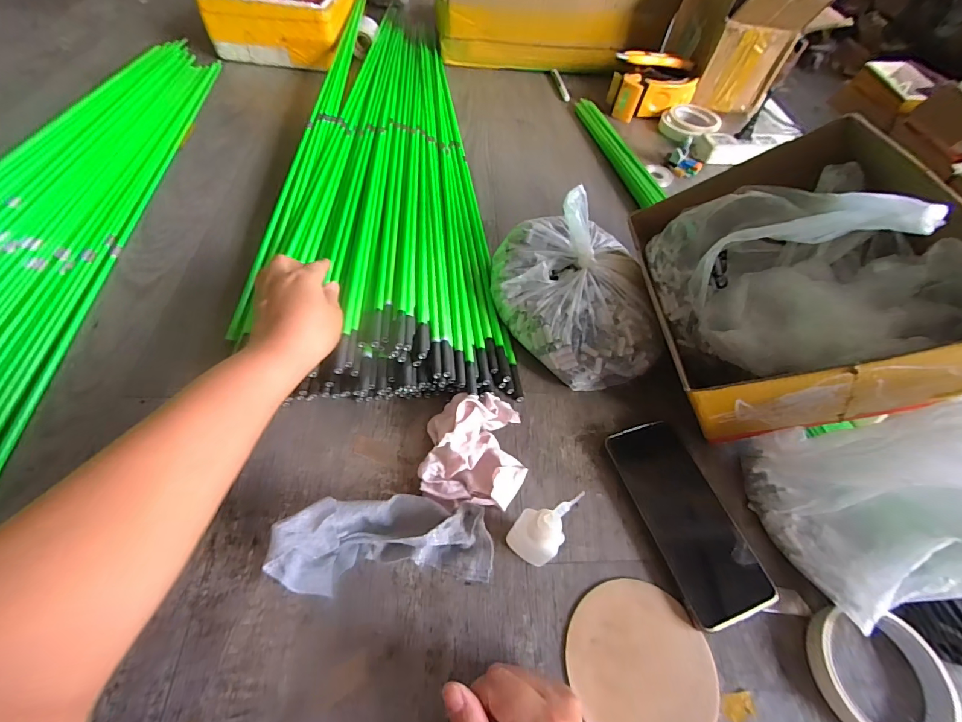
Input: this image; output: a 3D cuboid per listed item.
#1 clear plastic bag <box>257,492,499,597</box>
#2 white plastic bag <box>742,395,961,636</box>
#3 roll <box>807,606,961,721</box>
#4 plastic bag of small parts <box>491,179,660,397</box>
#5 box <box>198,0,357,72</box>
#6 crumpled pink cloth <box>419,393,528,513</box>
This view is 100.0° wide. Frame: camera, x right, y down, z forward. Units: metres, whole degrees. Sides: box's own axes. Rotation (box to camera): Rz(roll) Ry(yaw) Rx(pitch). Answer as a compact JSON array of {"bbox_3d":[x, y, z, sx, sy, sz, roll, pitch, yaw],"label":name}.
[{"bbox_3d":[-0.068,0.133,0.301,0.153,0.055,0.065,-3,56,-7],"label":"clear plastic bag"},{"bbox_3d":[0.337,0.092,0.288,0.173,0.162,0.152,-10,57,-11],"label":"white plastic bag"},{"bbox_3d":[0.284,0.226,0.285,0.083,0.022,0.080,2,56,-3],"label":"roll"},{"bbox_3d":[0.095,-0.074,0.419,0.160,0.124,0.183,1,56,-4],"label":"plastic bag of small parts"},{"bbox_3d":[-0.361,-0.695,0.786,0.231,0.089,0.266,6,56,-1],"label":"box"},{"bbox_3d":[-0.006,0.079,0.355,0.088,0.038,0.106,3,56,-3],"label":"crumpled pink cloth"}]

